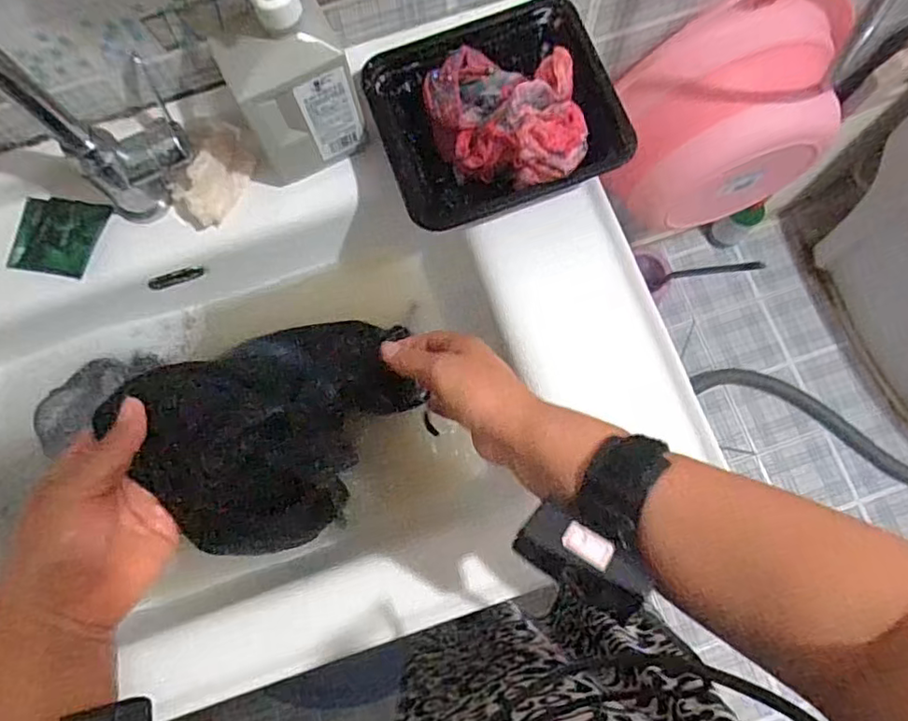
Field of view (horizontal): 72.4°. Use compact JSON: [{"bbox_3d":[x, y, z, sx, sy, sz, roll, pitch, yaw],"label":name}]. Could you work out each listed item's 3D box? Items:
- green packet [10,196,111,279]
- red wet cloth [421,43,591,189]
[{"bbox_3d":[-0.352,-0.110,0.550,0.074,0.014,0.069,9,77,4],"label":"green packet"},{"bbox_3d":[0.040,-0.200,0.499,0.136,0.058,0.111,7,77,4],"label":"red wet cloth"}]

